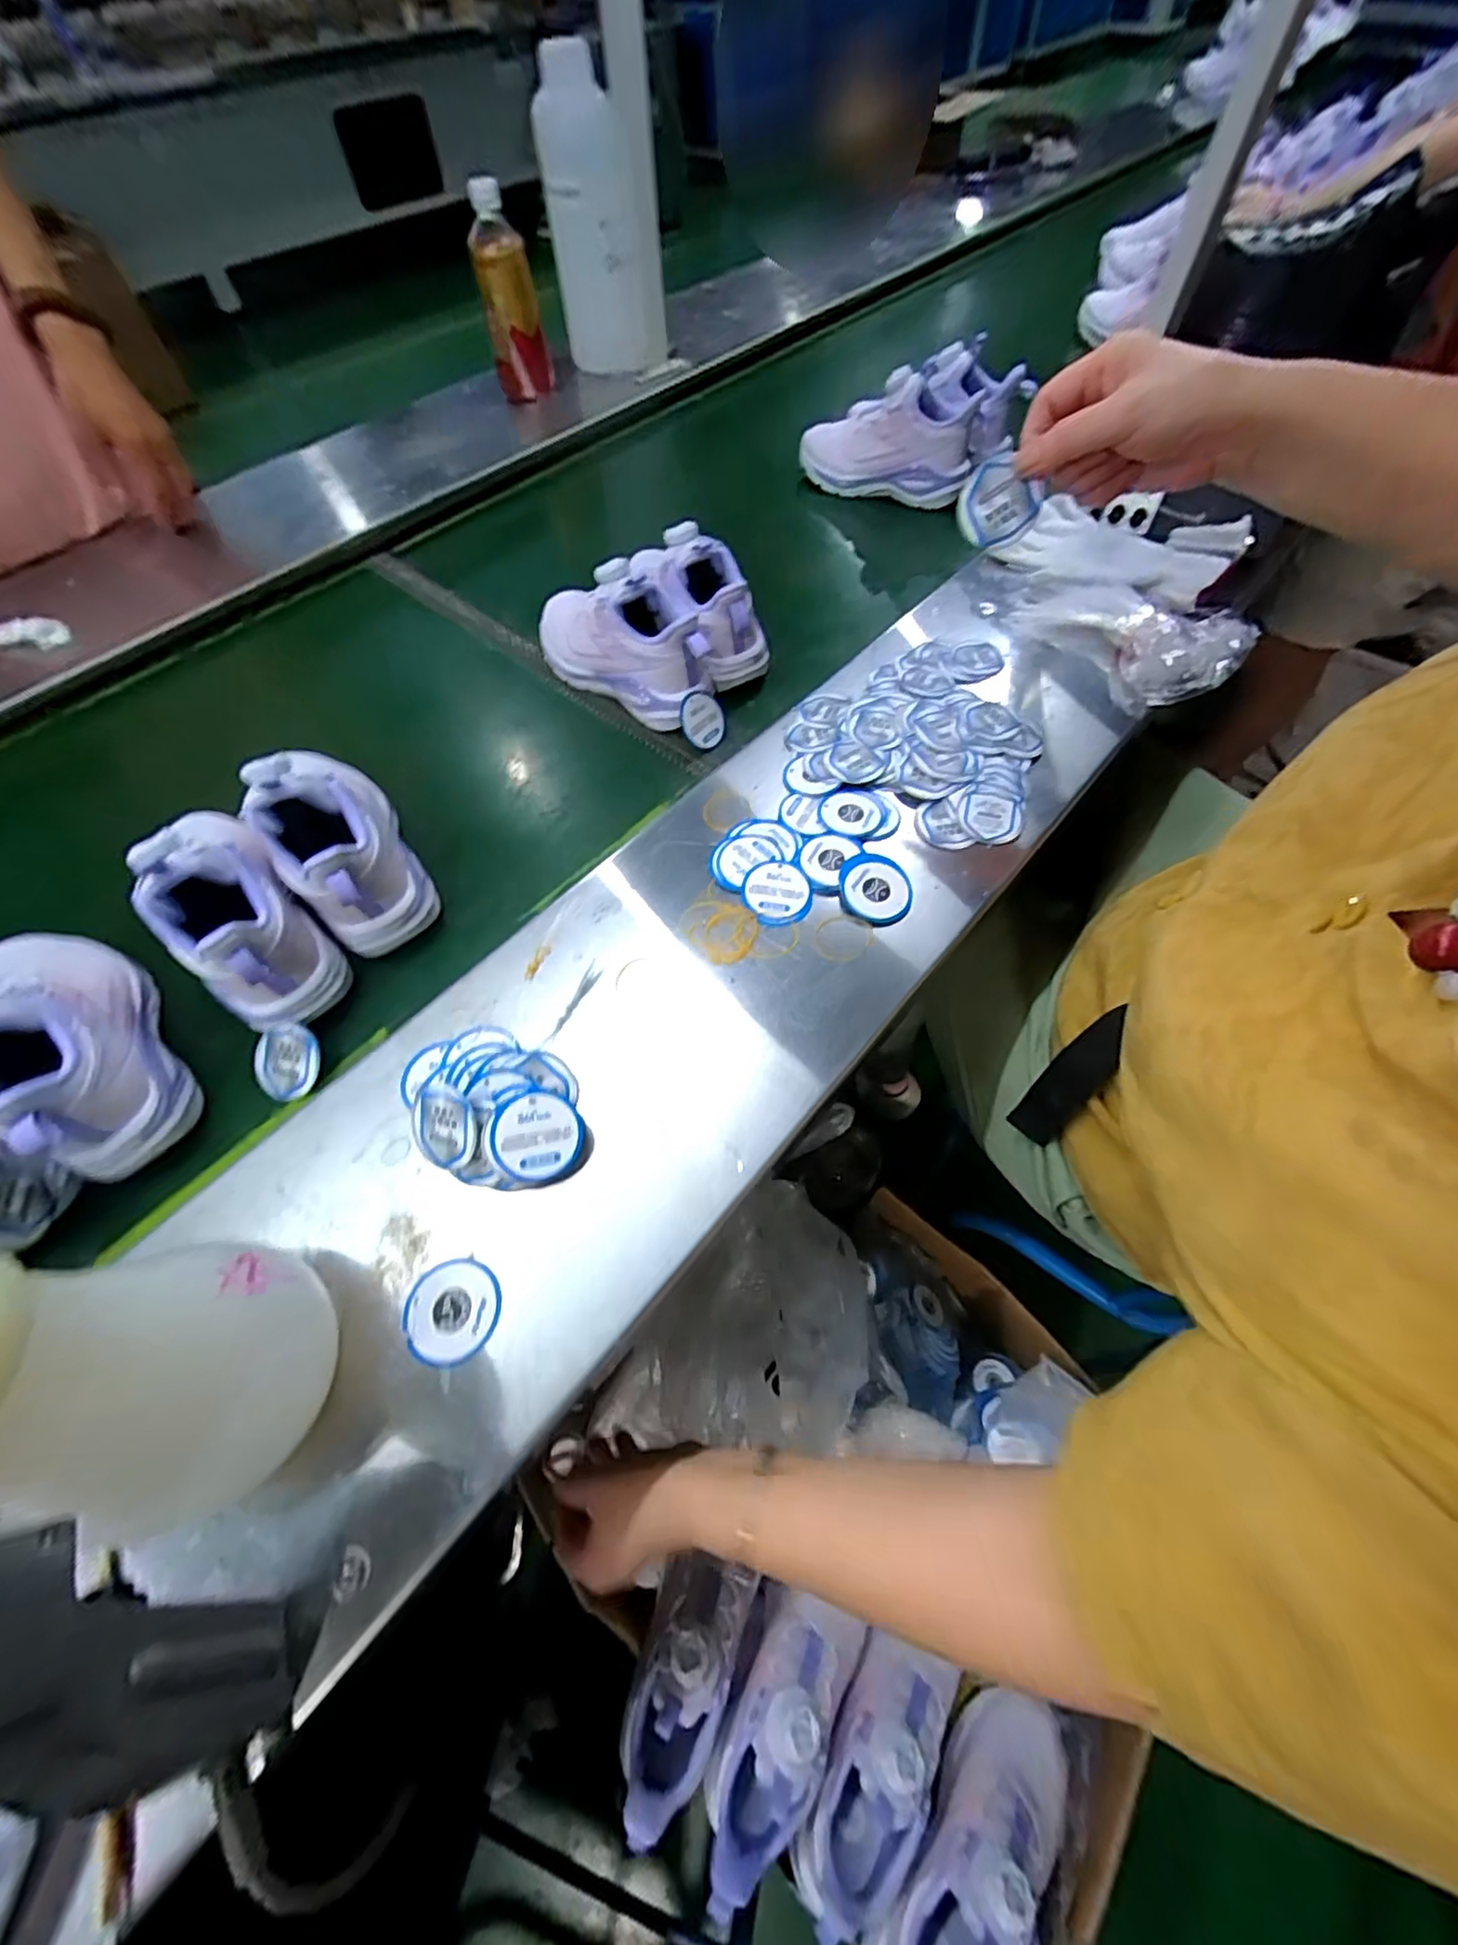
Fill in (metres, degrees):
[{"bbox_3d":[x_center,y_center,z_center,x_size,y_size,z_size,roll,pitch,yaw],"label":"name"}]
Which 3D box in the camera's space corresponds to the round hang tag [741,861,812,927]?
[{"bbox_3d":[0.034,-0.058,0.437,0.046,0.004,0.050,1,59,-1],"label":"round hang tag"}]

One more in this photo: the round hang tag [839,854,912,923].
[{"bbox_3d":[0.102,-0.059,0.433,0.045,0.007,0.055,-5,59,-5],"label":"round hang tag"}]

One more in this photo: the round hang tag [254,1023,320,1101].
[{"bbox_3d":[-0.292,0.059,0.410,0.046,0.004,0.049,0,92,10],"label":"round hang tag"}]

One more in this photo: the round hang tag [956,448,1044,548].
[{"bbox_3d":[0.169,-0.296,0.394,0.048,0.043,0.007,39,41,-10],"label":"round hang tag"}]

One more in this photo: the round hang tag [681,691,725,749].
[{"bbox_3d":[-0.022,-0.224,0.553,0.045,0.008,0.046,-6,100,-33],"label":"round hang tag"}]

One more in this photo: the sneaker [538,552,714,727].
[{"bbox_3d":[-0.100,-0.312,0.563,0.211,0.093,0.087,32,64,17],"label":"sneaker"}]

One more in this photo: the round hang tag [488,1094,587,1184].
[{"bbox_3d":[-0.108,0.092,0.348,0.049,0.005,0.047,-2,81,-5],"label":"round hang tag"}]

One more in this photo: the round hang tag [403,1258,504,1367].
[{"bbox_3d":[-0.143,0.175,0.321,0.047,0.004,0.048,0,58,-1],"label":"round hang tag"}]

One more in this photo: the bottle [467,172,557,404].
[{"bbox_3d":[-0.294,-0.904,0.837,0.073,0.204,0.059,-14,60,-10],"label":"bottle"}]

